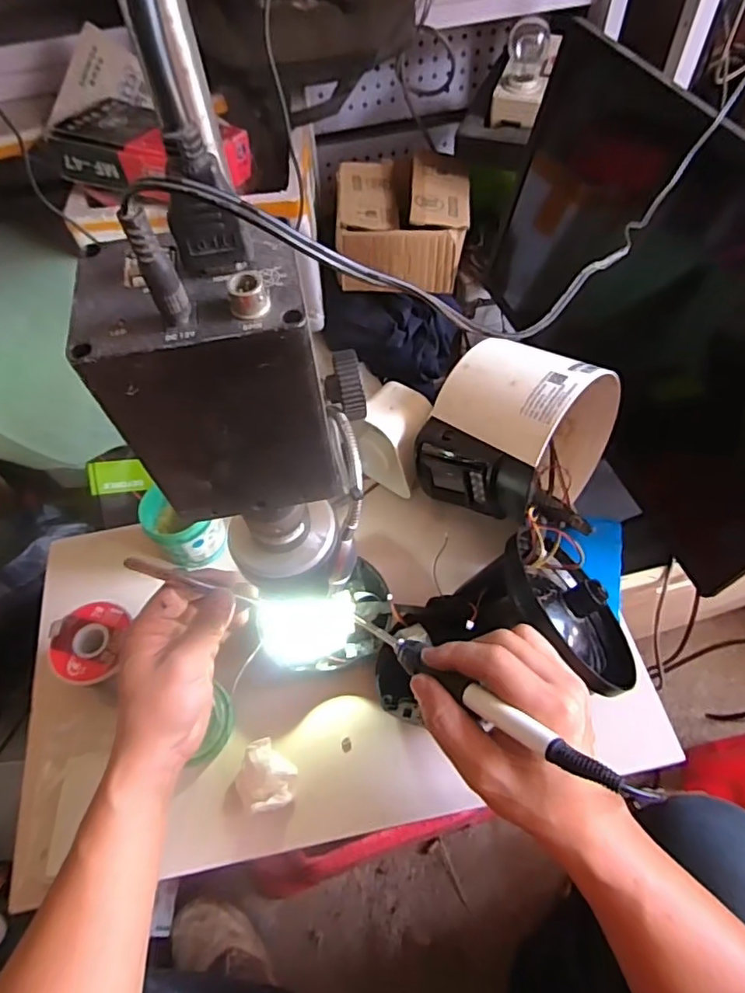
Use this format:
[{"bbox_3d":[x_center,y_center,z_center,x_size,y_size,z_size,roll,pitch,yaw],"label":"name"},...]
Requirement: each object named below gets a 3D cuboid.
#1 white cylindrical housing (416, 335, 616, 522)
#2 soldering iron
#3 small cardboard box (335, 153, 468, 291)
[{"bbox_3d":[0.126,-0.059,0.490,0.132,0.126,0.145,27,62,19],"label":"white cylindrical housing"},{"bbox_3d":[0.053,0.110,0.329,0.015,0.021,0.214,-43,37,-22],"label":"soldering iron"},{"bbox_3d":[0.048,-0.456,0.957,0.217,0.097,0.246,3,57,5],"label":"small cardboard box"}]

